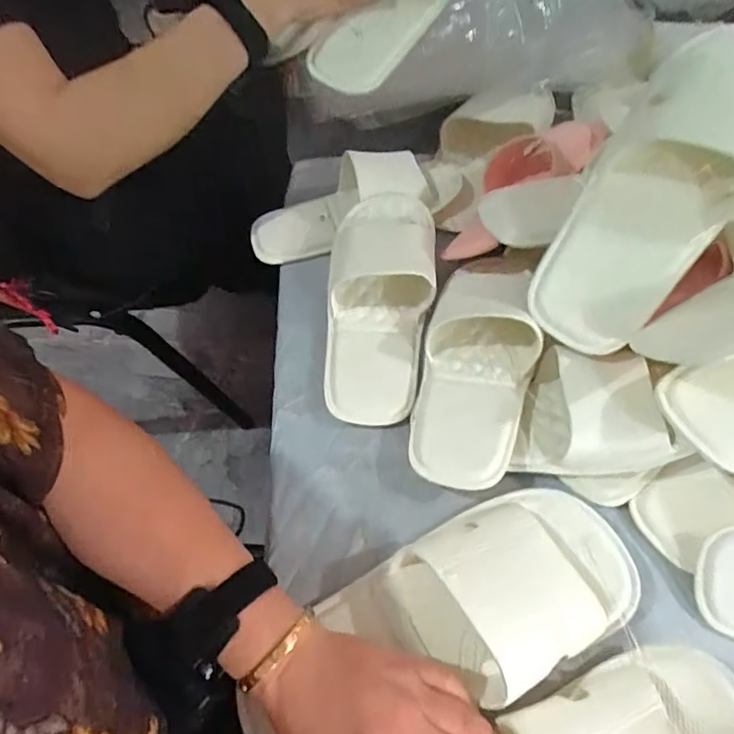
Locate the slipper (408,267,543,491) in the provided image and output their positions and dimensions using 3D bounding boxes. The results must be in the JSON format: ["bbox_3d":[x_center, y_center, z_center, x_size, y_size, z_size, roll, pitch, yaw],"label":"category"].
[{"bbox_3d":[0.095,-0.009,0.463,0.091,0.070,0.226,12,59,8],"label":"slipper"}]

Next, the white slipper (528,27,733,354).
[{"bbox_3d":[0.233,-0.131,0.427,0.117,0.078,0.266,40,99,28],"label":"white slipper"}]

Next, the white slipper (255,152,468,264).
[{"bbox_3d":[-0.008,-0.182,0.601,0.250,0.053,0.106,-21,57,-11],"label":"white slipper"}]

